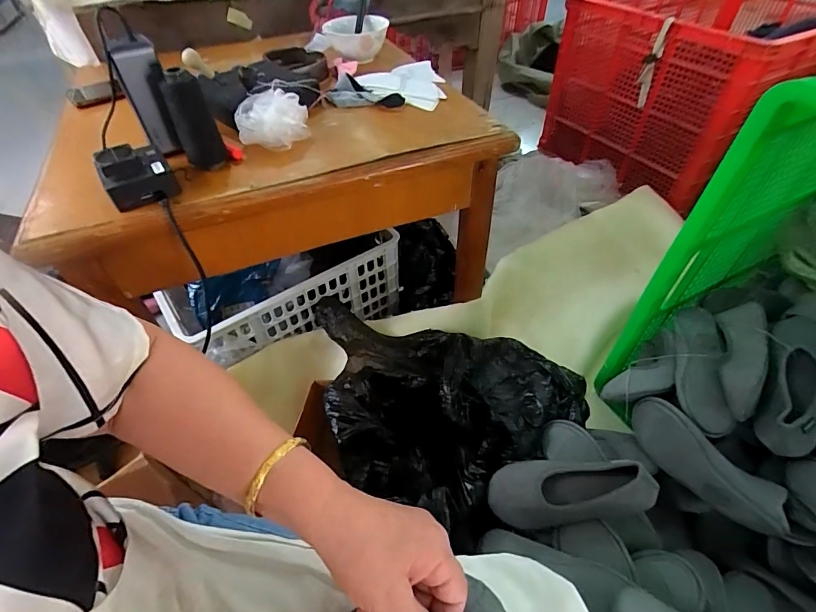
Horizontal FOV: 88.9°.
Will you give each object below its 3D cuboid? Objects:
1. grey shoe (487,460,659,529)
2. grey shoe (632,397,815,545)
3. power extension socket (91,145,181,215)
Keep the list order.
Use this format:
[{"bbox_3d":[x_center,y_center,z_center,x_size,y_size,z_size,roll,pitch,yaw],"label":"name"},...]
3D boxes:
[{"bbox_3d":[0.244,0.278,0.633,0.241,0.058,0.095,-11,47,12],"label":"grey shoe"},{"bbox_3d":[0.464,0.249,0.647,0.060,0.098,0.239,-34,56,-25],"label":"grey shoe"},{"bbox_3d":[-0.314,-0.150,0.479,0.067,0.045,0.073,-32,55,-24],"label":"power extension socket"}]

